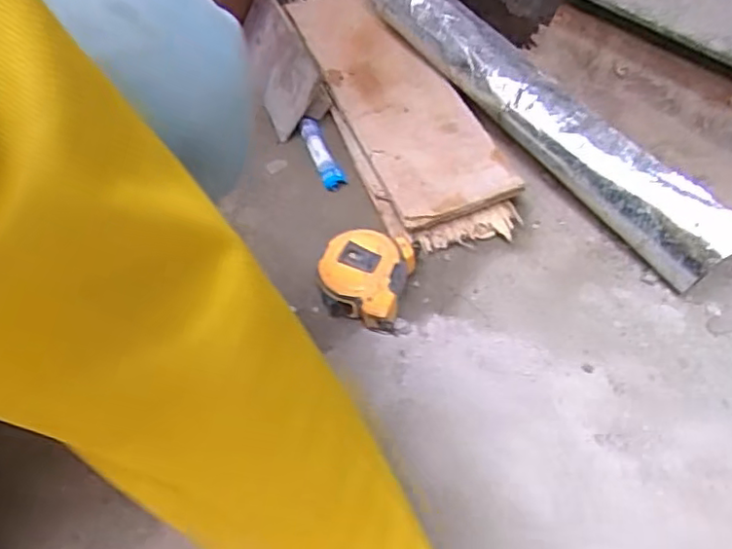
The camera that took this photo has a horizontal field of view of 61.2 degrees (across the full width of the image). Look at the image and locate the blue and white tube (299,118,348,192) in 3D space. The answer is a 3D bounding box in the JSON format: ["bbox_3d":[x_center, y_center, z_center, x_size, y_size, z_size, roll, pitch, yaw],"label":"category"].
[{"bbox_3d":[-0.047,-0.128,0.652,0.022,0.017,0.097,-19,57,-11],"label":"blue and white tube"}]

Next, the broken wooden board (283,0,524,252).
[{"bbox_3d":[0.022,-0.202,0.674,0.132,0.033,0.418,-17,57,-10],"label":"broken wooden board"}]

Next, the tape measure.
[{"bbox_3d":[-0.001,0.004,0.540,0.079,0.042,0.083,15,57,11],"label":"tape measure"}]

